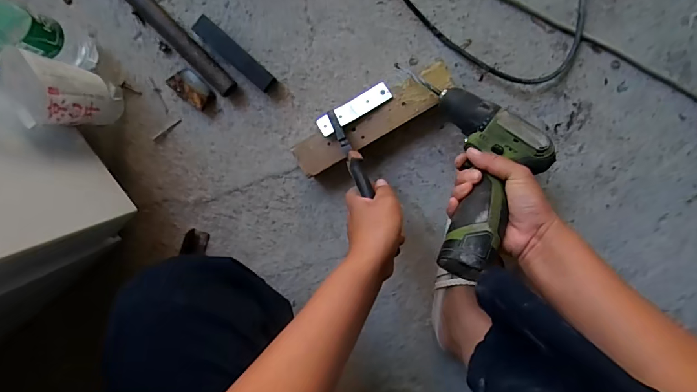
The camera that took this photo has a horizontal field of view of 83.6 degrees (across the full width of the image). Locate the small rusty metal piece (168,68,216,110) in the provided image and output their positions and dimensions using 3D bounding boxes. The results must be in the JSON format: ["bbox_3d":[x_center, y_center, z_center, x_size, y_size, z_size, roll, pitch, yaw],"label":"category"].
[{"bbox_3d":[-0.213,-0.147,0.536,0.058,0.017,0.036,40,98,-5],"label":"small rusty metal piece"}]

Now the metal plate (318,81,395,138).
[{"bbox_3d":[0.007,-0.112,0.503,0.101,0.006,0.026,-30,82,-2],"label":"metal plate"}]

